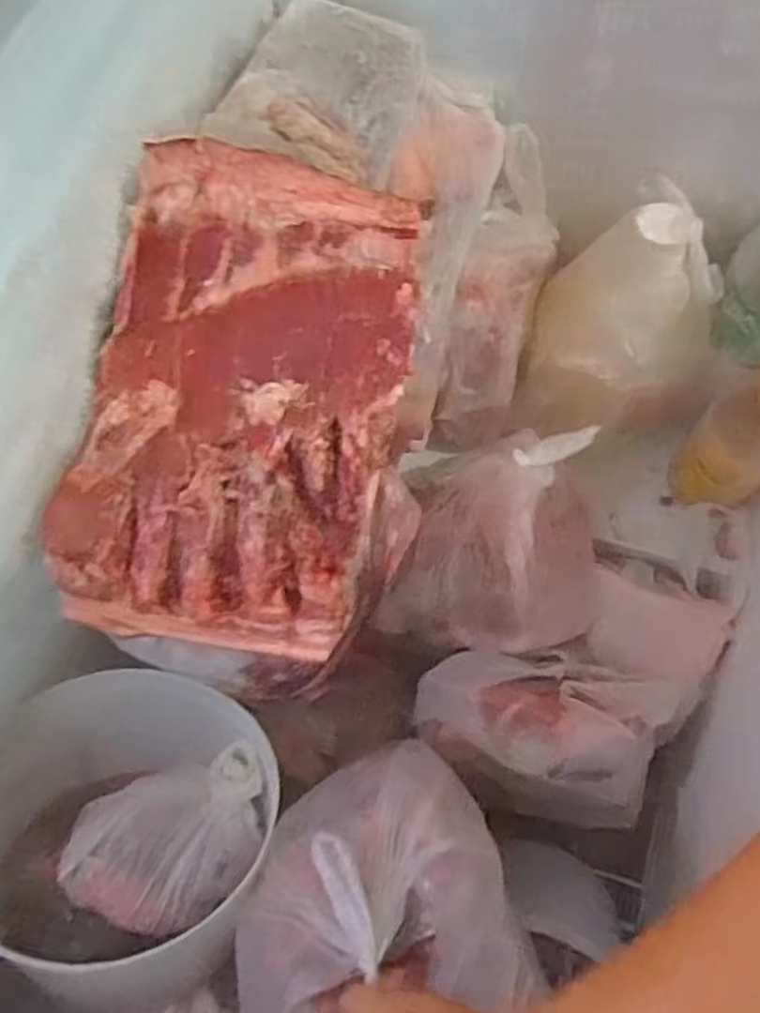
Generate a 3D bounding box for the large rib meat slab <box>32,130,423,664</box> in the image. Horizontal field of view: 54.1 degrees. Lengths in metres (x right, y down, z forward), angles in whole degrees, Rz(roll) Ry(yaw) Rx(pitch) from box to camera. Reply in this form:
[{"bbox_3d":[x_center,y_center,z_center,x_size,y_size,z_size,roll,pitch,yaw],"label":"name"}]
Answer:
[{"bbox_3d":[-0.089,-0.057,0.460,0.195,0.051,0.302,14,94,0],"label":"large rib meat slab"}]

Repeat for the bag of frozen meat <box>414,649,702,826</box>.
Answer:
[{"bbox_3d":[0.149,0.193,0.643,0.233,0.082,0.125,11,69,5],"label":"bag of frozen meat"}]

